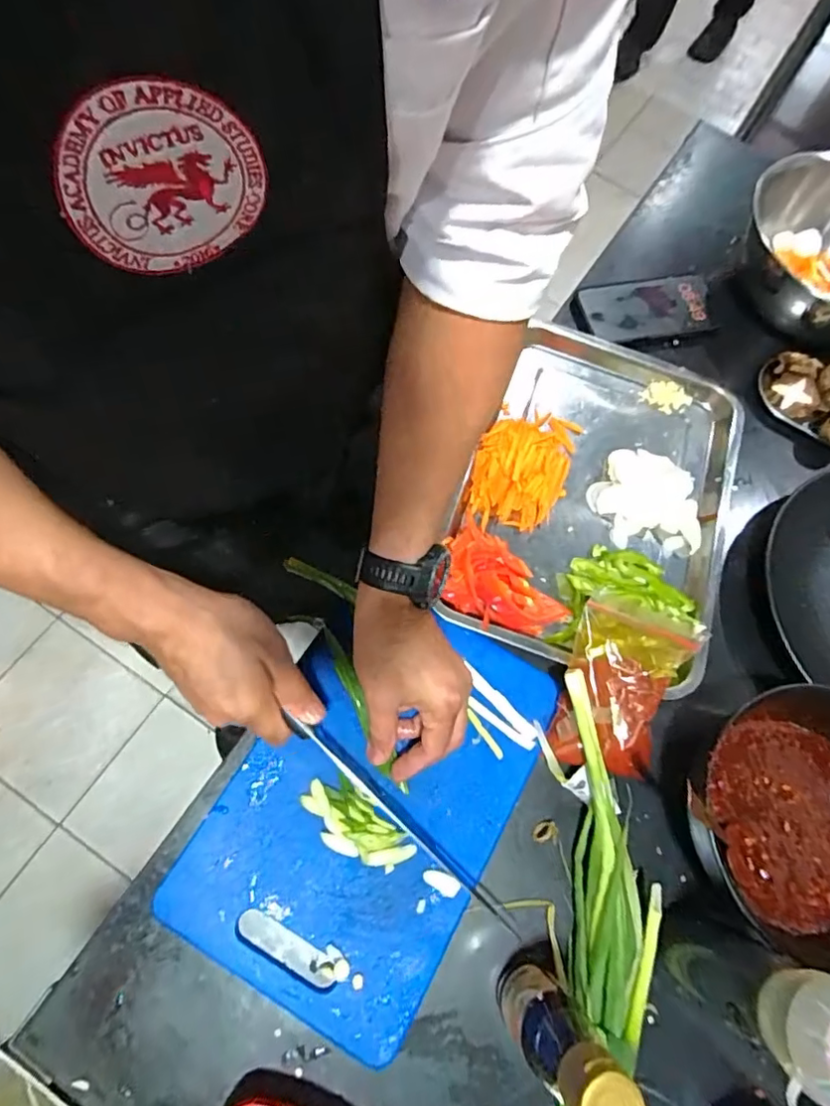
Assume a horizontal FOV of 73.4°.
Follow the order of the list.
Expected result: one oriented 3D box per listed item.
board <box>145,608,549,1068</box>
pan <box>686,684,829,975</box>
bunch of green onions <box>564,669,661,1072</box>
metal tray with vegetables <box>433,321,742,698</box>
[{"bbox_3d":[-0.033,0.182,0.429,0.198,0.017,0.299,30,69,6],"label":"board"},{"bbox_3d":[0.314,0.209,0.423,0.183,0.054,0.188,42,71,10],"label":"pan"},{"bbox_3d":[0.145,0.219,0.406,0.059,0.057,0.244,3,69,-5],"label":"bunch of green onions"},{"bbox_3d":[0.181,-0.059,0.532,0.242,0.053,0.338,22,69,2],"label":"metal tray with vegetables"}]

